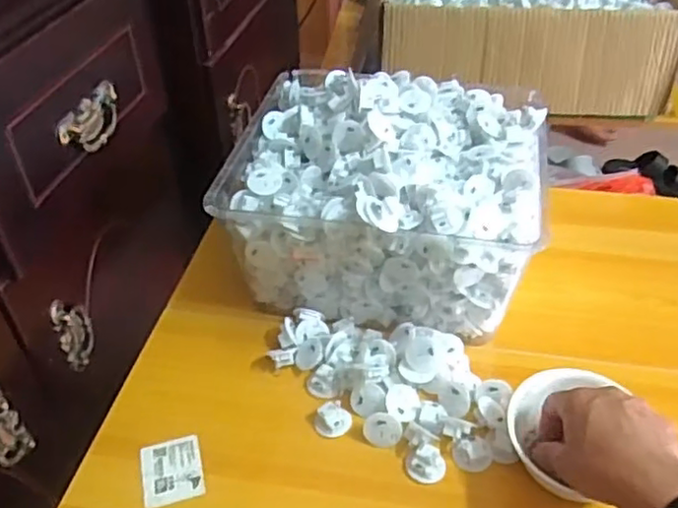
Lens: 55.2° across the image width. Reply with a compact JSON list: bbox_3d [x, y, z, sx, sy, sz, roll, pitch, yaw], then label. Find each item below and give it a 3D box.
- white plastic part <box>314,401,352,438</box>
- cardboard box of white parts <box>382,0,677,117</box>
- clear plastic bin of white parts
[{"bbox_3d":[-0.006,0.149,0.583,0.029,0.015,0.031,0,41,0],"label":"white plastic part"},{"bbox_3d":[0.284,-0.353,0.972,0.440,0.126,0.304,4,41,5],"label":"cardboard box of white parts"},{"bbox_3d":[0.050,-0.063,0.706,0.306,0.175,0.277,9,42,10],"label":"clear plastic bin of white parts"}]

